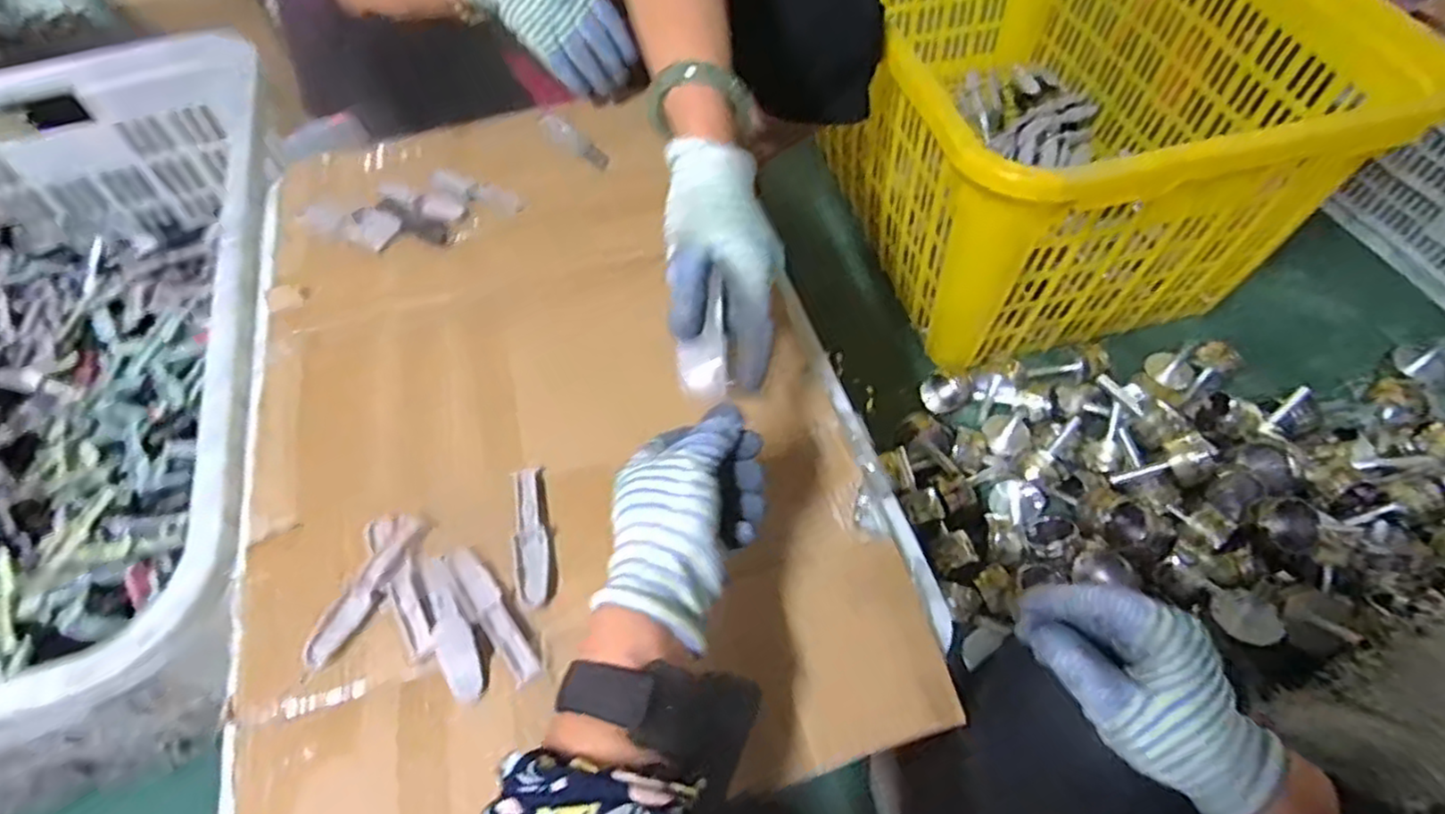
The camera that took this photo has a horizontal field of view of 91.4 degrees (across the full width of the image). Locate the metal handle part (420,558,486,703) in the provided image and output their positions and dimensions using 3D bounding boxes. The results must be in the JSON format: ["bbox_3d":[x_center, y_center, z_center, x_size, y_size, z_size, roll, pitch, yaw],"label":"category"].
[{"bbox_3d":[-0.172,0.138,0.445,0.022,0.009,0.099,-26,60,-14],"label":"metal handle part"}]

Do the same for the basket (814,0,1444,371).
[{"bbox_3d":[0.448,-0.505,1.071,0.641,0.356,0.819,-17,58,-8],"label":"basket"}]

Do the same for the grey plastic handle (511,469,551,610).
[{"bbox_3d":[-0.131,0.087,0.482,0.023,0.005,0.099,-14,58,-6],"label":"grey plastic handle"}]

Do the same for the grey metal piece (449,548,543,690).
[{"bbox_3d":[-0.148,0.130,0.452,0.020,0.005,0.104,-31,61,-17],"label":"grey metal piece"}]

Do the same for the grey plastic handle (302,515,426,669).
[{"bbox_3d":[-0.233,0.118,0.461,0.022,0.012,0.105,25,62,17],"label":"grey plastic handle"}]

